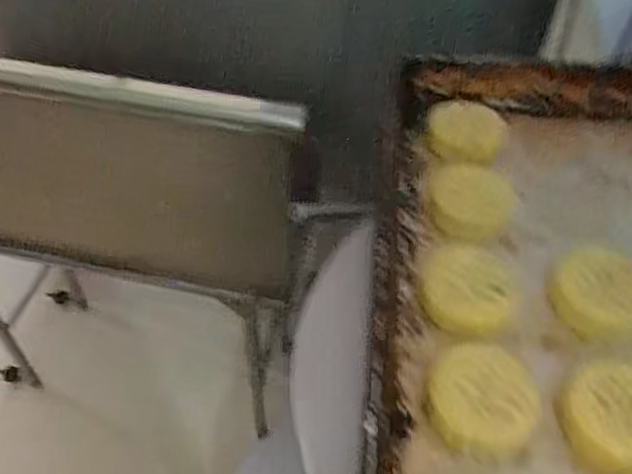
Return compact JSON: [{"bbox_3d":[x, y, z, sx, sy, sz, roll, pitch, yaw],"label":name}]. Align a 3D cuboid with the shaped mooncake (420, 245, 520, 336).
[{"bbox_3d":[0.108,0.037,0.432,0.065,0.034,0.050,5,46,0],"label":"shaped mooncake"}]

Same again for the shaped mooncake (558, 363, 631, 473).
[{"bbox_3d":[0.188,0.111,0.370,0.066,0.026,0.061,3,46,-2],"label":"shaped mooncake"}]

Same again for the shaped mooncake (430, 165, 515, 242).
[{"bbox_3d":[0.122,-0.029,0.482,0.064,0.030,0.054,18,48,12],"label":"shaped mooncake"}]

